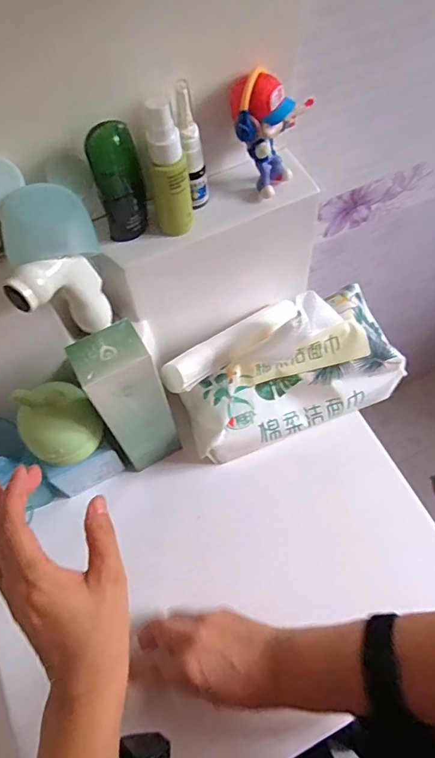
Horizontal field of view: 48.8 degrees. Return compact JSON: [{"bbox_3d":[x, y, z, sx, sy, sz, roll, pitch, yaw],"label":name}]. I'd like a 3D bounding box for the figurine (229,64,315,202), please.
[{"bbox_3d":[0.038,-0.185,0.369,0.036,0.088,0.057,37,71,18],"label":"figurine"}]

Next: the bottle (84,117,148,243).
[{"bbox_3d":[-0.070,-0.140,0.347,0.033,0.081,0.027,-11,64,-3],"label":"bottle"}]

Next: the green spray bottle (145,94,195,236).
[{"bbox_3d":[-0.033,-0.143,0.343,0.027,0.105,0.021,-9,64,-2],"label":"green spray bottle"}]

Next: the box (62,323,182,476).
[{"bbox_3d":[-0.074,0.023,0.426,0.062,0.187,0.050,-30,66,-12],"label":"box"}]

